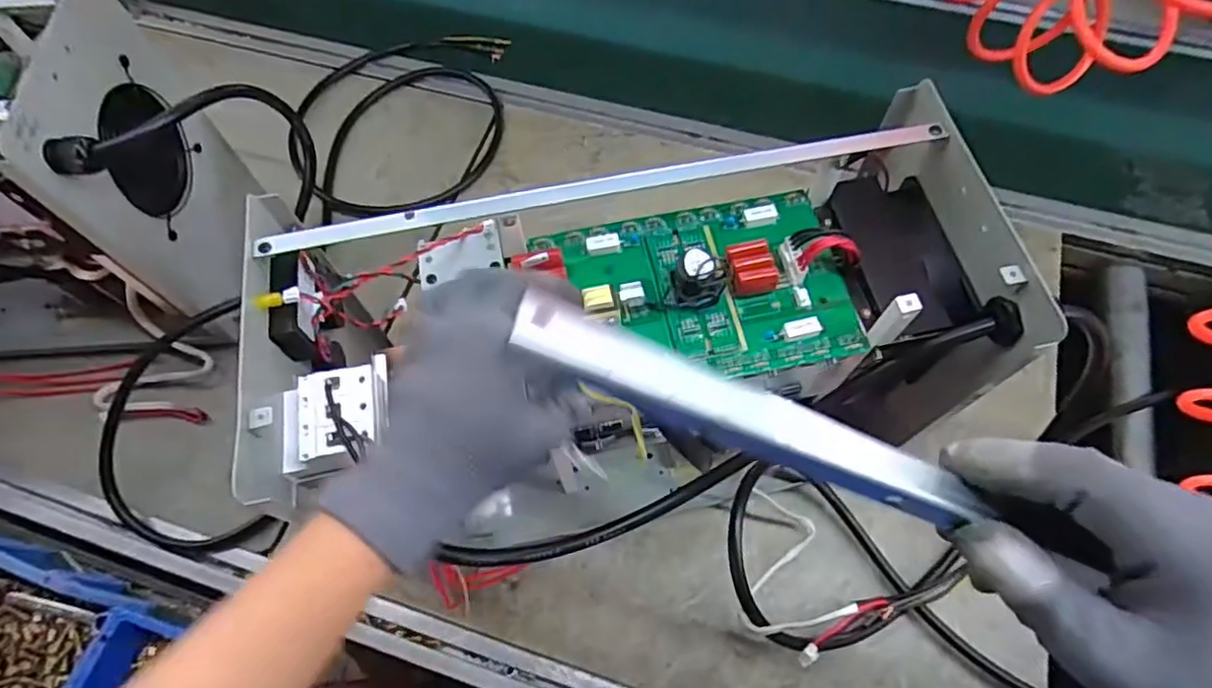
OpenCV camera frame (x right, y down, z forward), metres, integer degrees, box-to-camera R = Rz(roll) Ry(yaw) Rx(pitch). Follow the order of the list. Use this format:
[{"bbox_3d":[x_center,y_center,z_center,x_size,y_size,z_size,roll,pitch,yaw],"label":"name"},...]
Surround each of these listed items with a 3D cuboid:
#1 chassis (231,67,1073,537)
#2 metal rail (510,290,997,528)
[{"bbox_3d":[0.015,0.021,0.519,0.460,0.313,0.204,-10,65,-3],"label":"chassis"},{"bbox_3d":[0.056,0.027,0.215,0.181,0.011,0.019,23,64,-17],"label":"metal rail"}]

